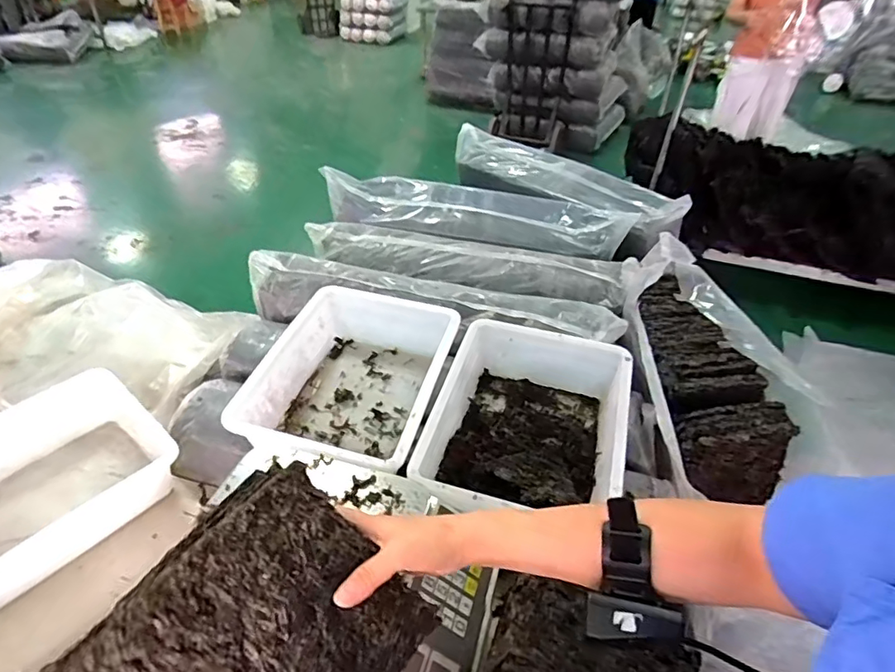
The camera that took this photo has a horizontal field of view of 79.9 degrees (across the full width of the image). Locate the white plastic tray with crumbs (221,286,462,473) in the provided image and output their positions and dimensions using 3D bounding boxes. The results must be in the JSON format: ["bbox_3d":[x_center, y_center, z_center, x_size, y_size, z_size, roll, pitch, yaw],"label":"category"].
[{"bbox_3d":[-0.159,0.081,0.904,0.281,0.115,0.354,10,40,10],"label":"white plastic tray with crumbs"}]

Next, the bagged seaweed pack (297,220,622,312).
[{"bbox_3d":[0.030,-0.172,1.260,0.731,0.082,0.156,13,40,13],"label":"bagged seaweed pack"}]

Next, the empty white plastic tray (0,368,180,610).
[{"bbox_3d":[-0.653,0.236,0.841,0.268,0.105,0.365,31,47,30],"label":"empty white plastic tray"}]

